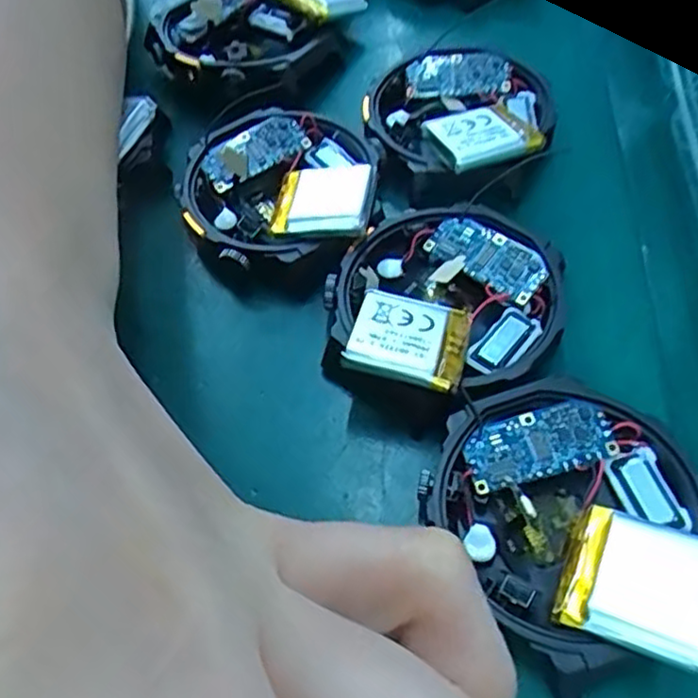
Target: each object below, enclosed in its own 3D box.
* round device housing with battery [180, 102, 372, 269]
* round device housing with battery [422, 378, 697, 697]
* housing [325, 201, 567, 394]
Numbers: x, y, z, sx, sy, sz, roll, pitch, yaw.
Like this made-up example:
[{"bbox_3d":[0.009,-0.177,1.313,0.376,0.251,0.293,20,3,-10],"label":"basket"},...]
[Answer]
[{"bbox_3d":[-0.019,-0.043,0.174,0.048,0.012,0.050,-2,58,2],"label":"round device housing with battery"},{"bbox_3d":[0.040,0.028,0.123,0.043,0.012,0.052,-30,61,-15],"label":"round device housing with battery"},{"bbox_3d":[0.019,-0.011,0.151,0.047,0.013,0.050,-2,58,2],"label":"housing"}]

